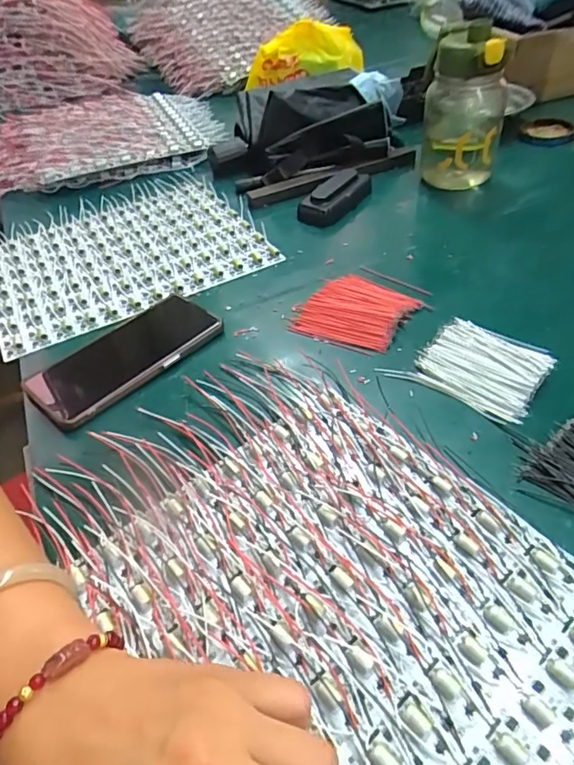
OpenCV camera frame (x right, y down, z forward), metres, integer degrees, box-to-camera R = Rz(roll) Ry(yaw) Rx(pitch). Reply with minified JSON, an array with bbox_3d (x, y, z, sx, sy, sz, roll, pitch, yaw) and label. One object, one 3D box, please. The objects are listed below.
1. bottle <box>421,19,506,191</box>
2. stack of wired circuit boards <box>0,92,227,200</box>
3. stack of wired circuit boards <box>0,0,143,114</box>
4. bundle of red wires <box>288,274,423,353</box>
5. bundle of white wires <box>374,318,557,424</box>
[{"bbox_3d":[0.205,-0.315,0.579,0.085,0.163,0.098,9,53,16],"label":"bottle"},{"bbox_3d":[-0.302,-0.394,0.810,0.384,0.048,0.272,-14,50,-3],"label":"stack of wired circuit boards"},{"bbox_3d":[-0.524,-0.643,0.979,0.405,0.179,0.087,-7,50,3],"label":"stack of wired circuit boards"},{"bbox_3d":[0.061,-0.065,0.456,0.090,0.016,0.084,23,53,25],"label":"bundle of red wires"},{"bbox_3d":[0.143,-0.016,0.391,0.103,0.016,0.074,27,55,28],"label":"bundle of white wires"}]

